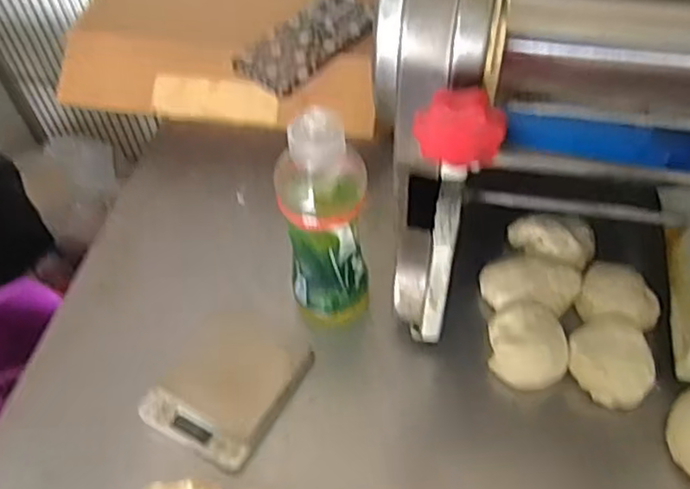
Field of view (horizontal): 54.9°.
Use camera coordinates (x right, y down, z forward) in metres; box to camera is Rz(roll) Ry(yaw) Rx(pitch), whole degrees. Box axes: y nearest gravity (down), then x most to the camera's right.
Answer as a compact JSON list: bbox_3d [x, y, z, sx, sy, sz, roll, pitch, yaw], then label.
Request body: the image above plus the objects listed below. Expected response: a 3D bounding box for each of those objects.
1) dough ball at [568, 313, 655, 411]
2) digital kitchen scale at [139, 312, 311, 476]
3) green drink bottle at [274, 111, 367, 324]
[{"bbox_3d":[0.227,0.096,0.566,0.067,0.041,0.076,2,54,4],"label":"dough ball"},{"bbox_3d":[-0.103,0.122,0.585,0.109,0.020,0.128,24,58,19],"label":"digital kitchen scale"},{"bbox_3d":[-0.017,-0.017,0.550,0.070,0.223,0.066,-5,54,-1],"label":"green drink bottle"}]

